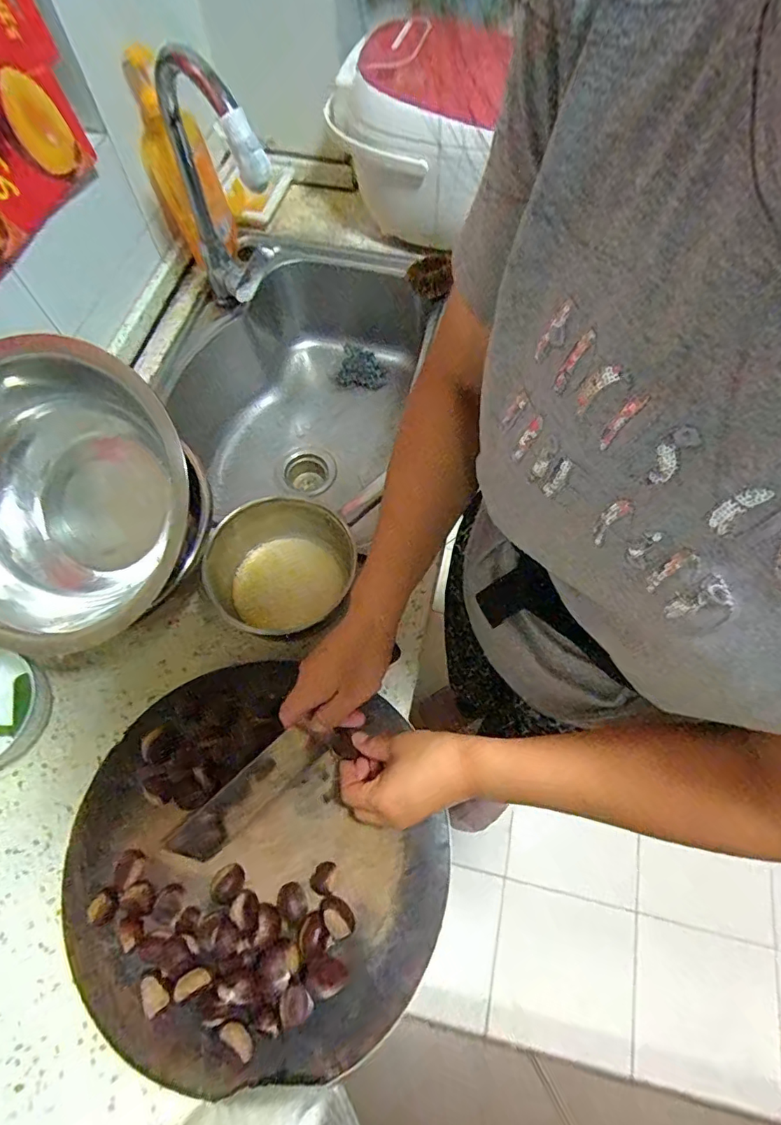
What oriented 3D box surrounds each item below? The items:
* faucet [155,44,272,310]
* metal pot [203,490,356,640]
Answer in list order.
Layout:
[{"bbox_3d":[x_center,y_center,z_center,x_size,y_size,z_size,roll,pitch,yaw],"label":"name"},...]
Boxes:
[{"bbox_3d":[-0.224,-0.483,0.695,0.106,0.325,0.237,-20,67,-9],"label":"faucet"},{"bbox_3d":[-0.127,0.008,0.603,0.167,0.080,0.156,-25,68,-11],"label":"metal pot"}]

